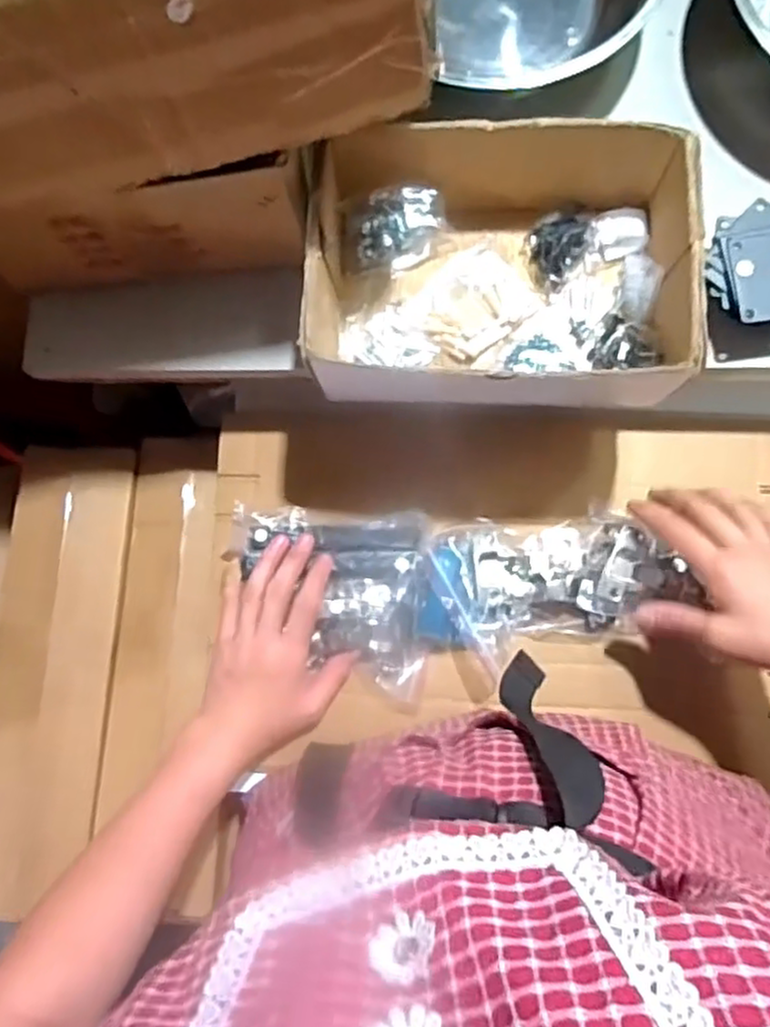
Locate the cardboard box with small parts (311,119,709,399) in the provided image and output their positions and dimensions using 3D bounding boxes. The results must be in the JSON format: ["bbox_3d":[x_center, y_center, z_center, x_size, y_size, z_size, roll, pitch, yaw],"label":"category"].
[{"bbox_3d":[0.080,-0.171,0.498,0.249,0.089,0.170,3,82,5],"label":"cardboard box with small parts"}]

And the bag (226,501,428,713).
[{"bbox_3d":[-0.049,0.072,0.579,0.163,0.026,0.147,4,82,5],"label":"bag"}]

